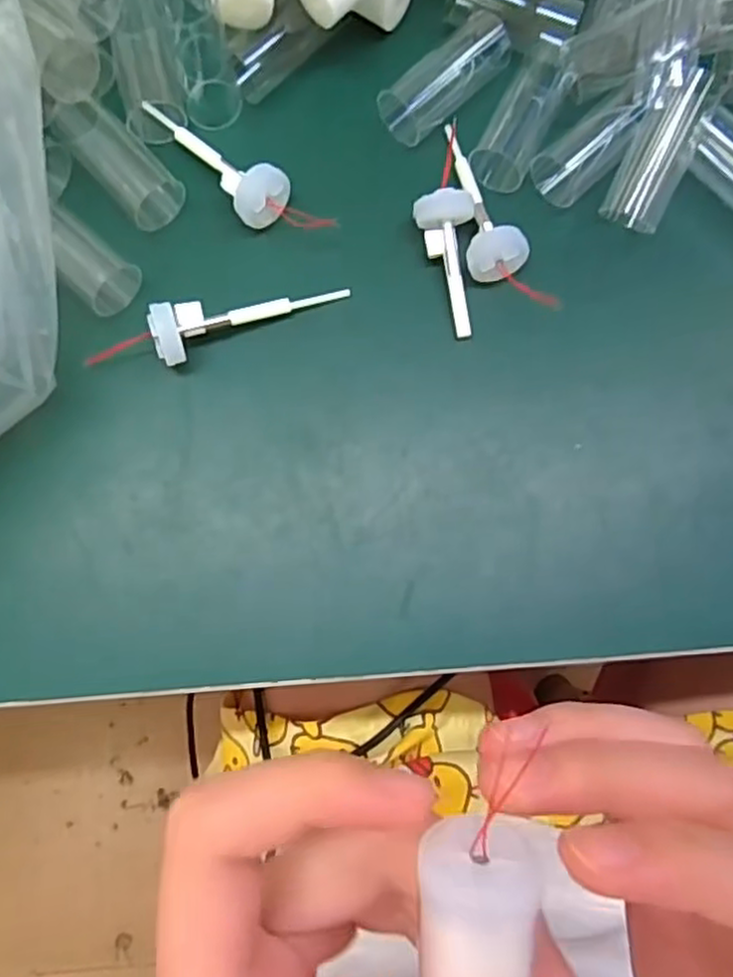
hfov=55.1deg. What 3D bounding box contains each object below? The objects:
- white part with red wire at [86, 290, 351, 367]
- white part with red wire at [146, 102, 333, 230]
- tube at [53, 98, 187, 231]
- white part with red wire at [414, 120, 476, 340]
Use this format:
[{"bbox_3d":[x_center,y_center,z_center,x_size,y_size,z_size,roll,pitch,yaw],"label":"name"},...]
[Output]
[{"bbox_3d":[-0.051,-0.058,0.239,0.090,0.017,0.018,-22,81,-4],"label":"white part with red wire"},{"bbox_3d":[-0.049,-0.113,0.249,0.082,0.015,0.020,43,83,6],"label":"white part with red wire"},{"bbox_3d":[-0.087,-0.115,0.248,0.020,0.015,0.048,-42,83,-7],"label":"tube"},{"bbox_3d":[0.028,-0.093,0.247,0.020,0.012,0.078,2,80,0],"label":"white part with red wire"}]

